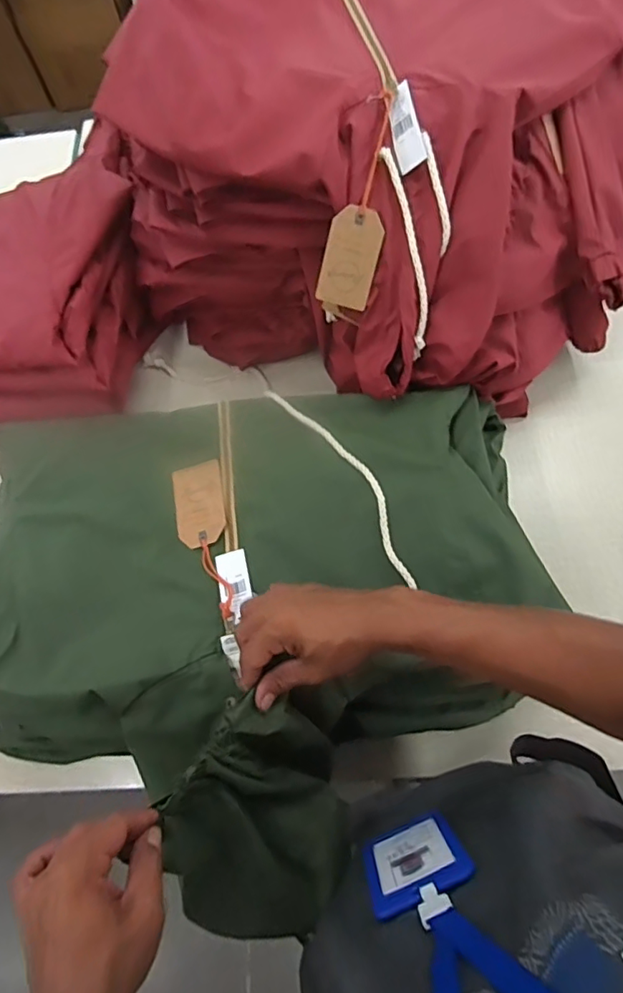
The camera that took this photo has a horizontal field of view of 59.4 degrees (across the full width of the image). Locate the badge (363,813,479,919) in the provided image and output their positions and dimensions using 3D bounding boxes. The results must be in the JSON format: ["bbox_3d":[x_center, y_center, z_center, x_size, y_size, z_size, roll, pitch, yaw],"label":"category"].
[{"bbox_3d":[0.071,0.253,0.384,0.068,0.119,0.010,-25,68,-5],"label":"badge"}]

